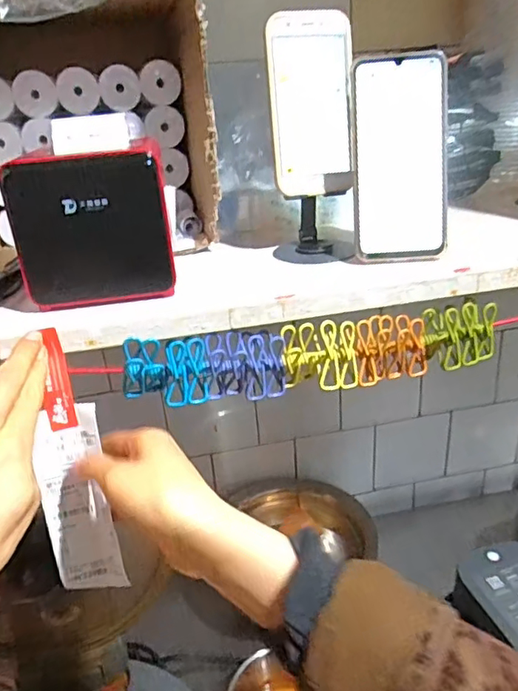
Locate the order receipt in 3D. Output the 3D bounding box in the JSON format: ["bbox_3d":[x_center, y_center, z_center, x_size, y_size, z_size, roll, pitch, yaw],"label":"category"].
[{"bbox_3d":[-0.136,0.119,0.409,0.050,0.142,0.015,-8,8,-8],"label":"order receipt"}]

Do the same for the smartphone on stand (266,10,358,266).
[{"bbox_3d":[0.048,-0.183,0.492,0.073,0.203,0.067,-1,25,7],"label":"smartphone on stand"}]

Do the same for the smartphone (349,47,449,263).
[{"bbox_3d":[0.121,-0.160,0.467,0.078,0.171,0.016,-2,11,5],"label":"smartphone"}]

